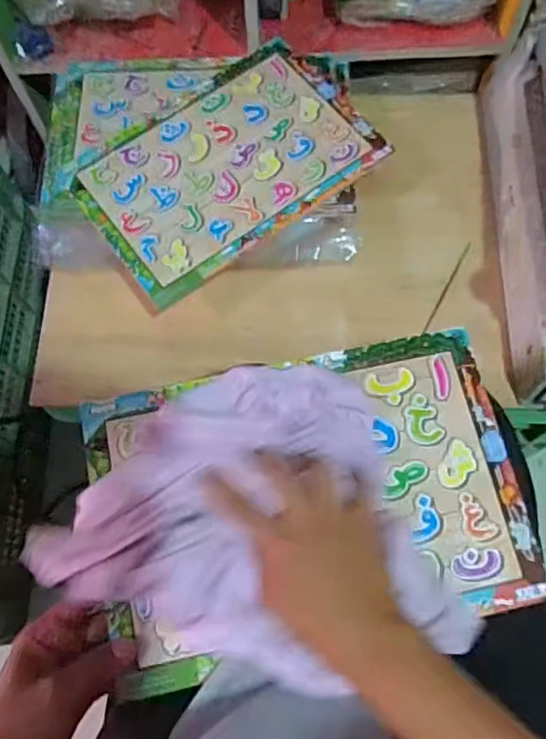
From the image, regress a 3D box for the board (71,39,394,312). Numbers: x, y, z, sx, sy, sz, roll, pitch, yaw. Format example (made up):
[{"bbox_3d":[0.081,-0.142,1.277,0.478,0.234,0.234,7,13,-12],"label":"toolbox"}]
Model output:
[{"bbox_3d":[-0.051,-0.218,0.637,0.300,0.016,0.198,-36,73,-10],"label":"board"}]

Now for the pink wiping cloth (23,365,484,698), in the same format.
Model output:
[{"bbox_3d":[0.003,0.091,0.405,0.282,0.039,0.201,17,72,8],"label":"pink wiping cloth"}]

